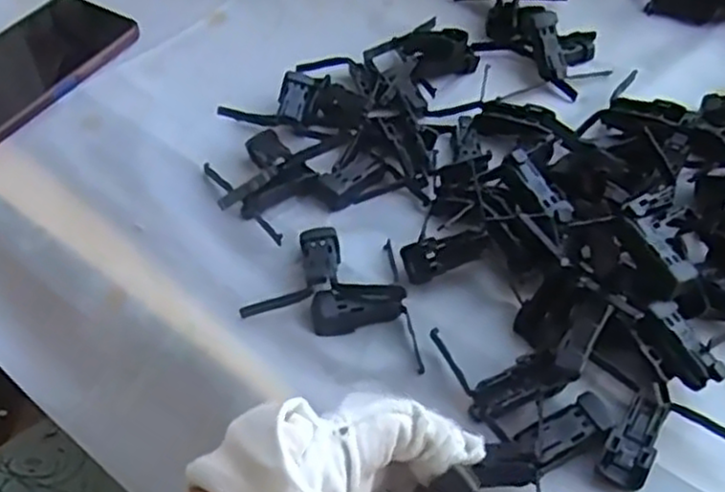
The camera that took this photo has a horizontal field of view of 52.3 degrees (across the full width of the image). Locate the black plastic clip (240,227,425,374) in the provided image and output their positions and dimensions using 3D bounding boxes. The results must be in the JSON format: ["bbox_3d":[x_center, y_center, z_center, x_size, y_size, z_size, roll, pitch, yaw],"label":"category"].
[{"bbox_3d":[-0.007,0.020,0.383,0.090,0.015,0.063,12,52,10],"label":"black plastic clip"}]

